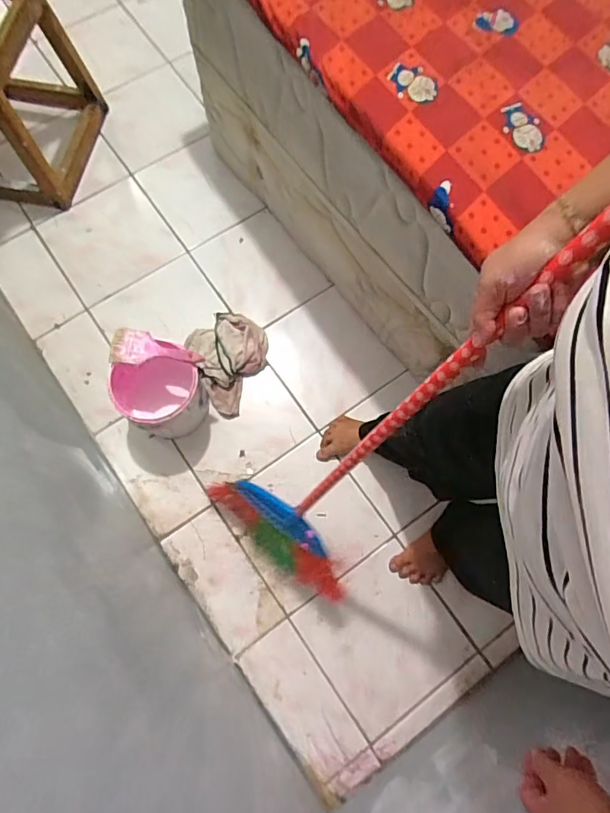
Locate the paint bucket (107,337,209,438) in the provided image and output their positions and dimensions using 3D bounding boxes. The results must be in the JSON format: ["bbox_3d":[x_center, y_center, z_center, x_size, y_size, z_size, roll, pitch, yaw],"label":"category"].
[{"bbox_3d":[-0.304,-0.024,1.032,0.171,0.180,0.151,-30,77,-10],"label":"paint bucket"}]

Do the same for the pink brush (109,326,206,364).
[{"bbox_3d":[-0.295,-0.120,0.956,0.181,0.025,0.066,1,74,-1],"label":"pink brush"}]

